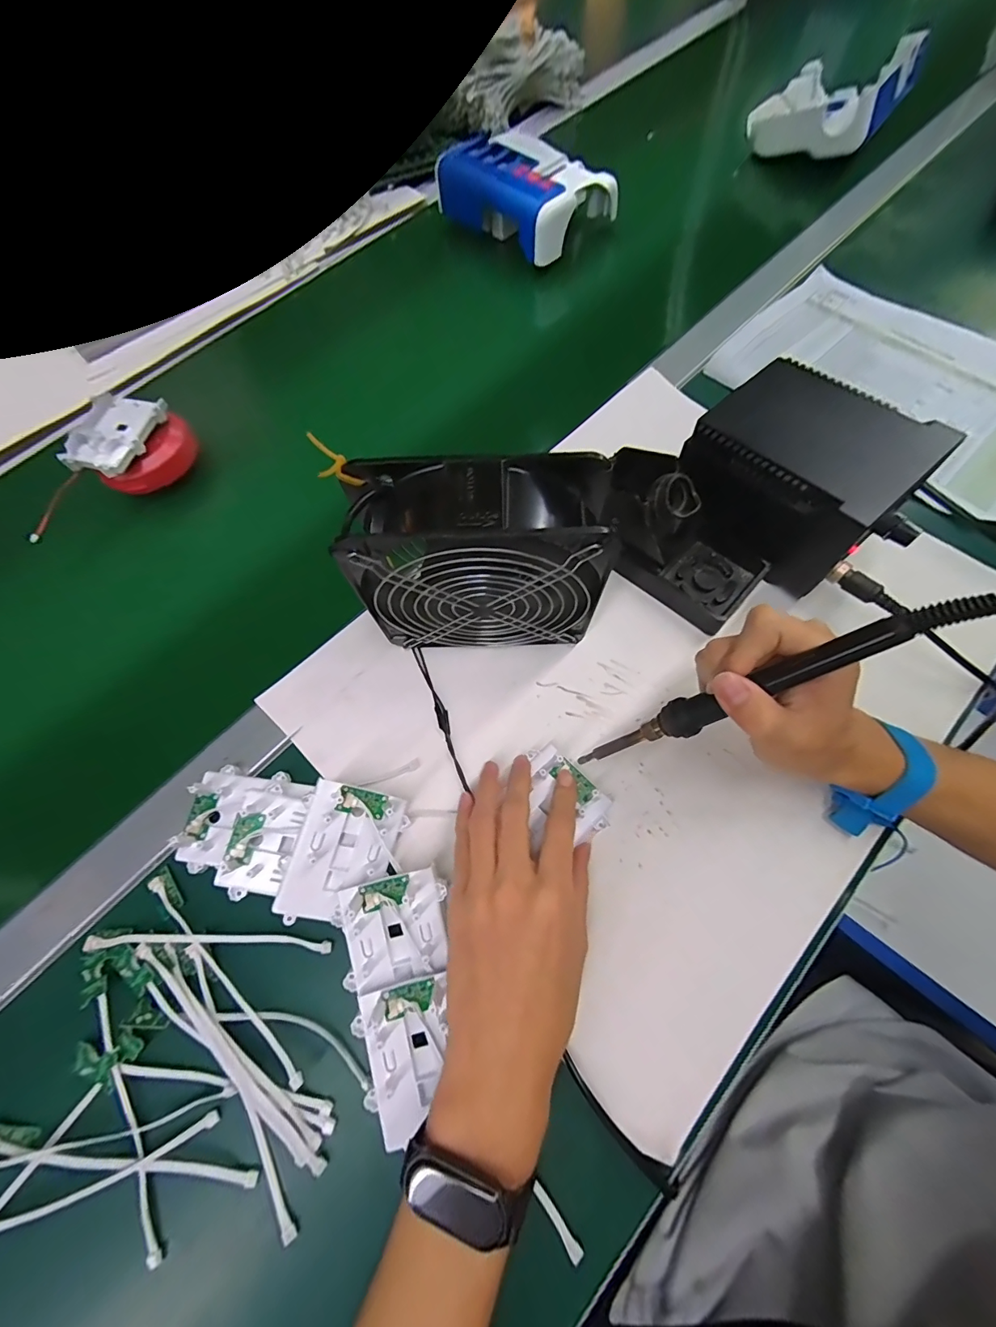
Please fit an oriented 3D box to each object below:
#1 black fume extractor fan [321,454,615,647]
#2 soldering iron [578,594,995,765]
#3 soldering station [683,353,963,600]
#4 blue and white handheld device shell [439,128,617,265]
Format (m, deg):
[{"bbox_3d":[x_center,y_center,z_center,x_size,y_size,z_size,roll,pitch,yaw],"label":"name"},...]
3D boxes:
[{"bbox_3d":[-0.011,-0.057,0.299,0.145,0.155,0.060,-2,68,0],"label":"black fume extractor fan"},{"bbox_3d":[0.129,0.019,0.243,0.026,0.220,0.019,4,61,-41],"label":"soldering iron"},{"bbox_3d":[0.233,-0.147,0.352,0.119,0.083,0.147,-42,73,-15],"label":"soldering station"},{"bbox_3d":[0.029,-0.557,0.537,0.174,0.060,0.113,42,77,16],"label":"blue and white handheld device shell"}]

